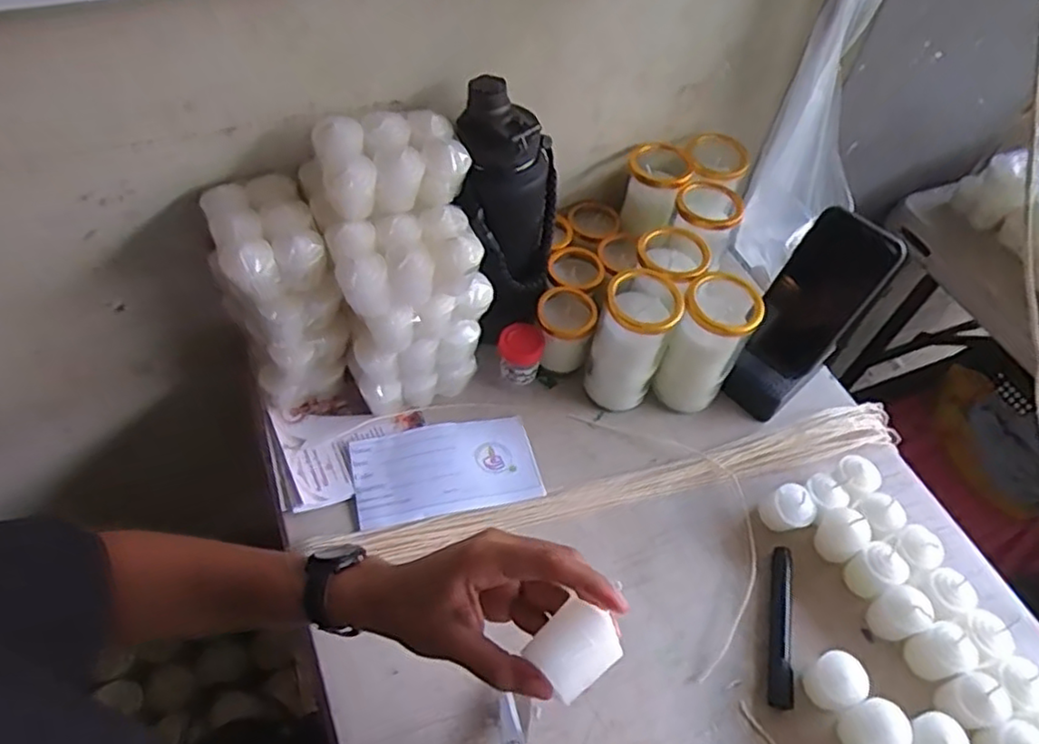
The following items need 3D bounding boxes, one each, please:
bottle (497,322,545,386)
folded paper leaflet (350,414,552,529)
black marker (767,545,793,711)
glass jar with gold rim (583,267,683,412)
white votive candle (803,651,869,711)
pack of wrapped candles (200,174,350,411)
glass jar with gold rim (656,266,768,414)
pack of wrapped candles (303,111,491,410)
[{"bbox_3d":[0.001,-0.015,0.662,0.043,0.063,0.035,2,54,-3],"label":"bottle"},{"bbox_3d":[-0.068,0.090,0.618,0.168,0.010,0.089,-11,55,-12],"label":"folded paper leaflet"},{"bbox_3d":[0.222,0.212,0.555,0.020,0.013,0.128,13,54,5],"label":"black marker"},{"bbox_3d":[0.109,-0.030,0.644,0.067,0.137,0.082,23,55,12],"label":"glass jar with gold rim"},{"bbox_3d":[0.253,0.249,0.531,0.038,0.045,0.038,2,54,-3],"label":"white votive candle"},{"bbox_3d":[-0.213,-0.061,0.597,0.086,0.195,0.112,-25,59,-21],"label":"pack of wrapped candles"},{"bbox_3d":[0.180,-0.025,0.649,0.066,0.148,0.060,2,54,-3],"label":"glass jar with gold rim"},{"bbox_3d":[-0.105,-0.087,0.600,0.127,0.240,0.138,-14,56,-14],"label":"pack of wrapped candles"}]

